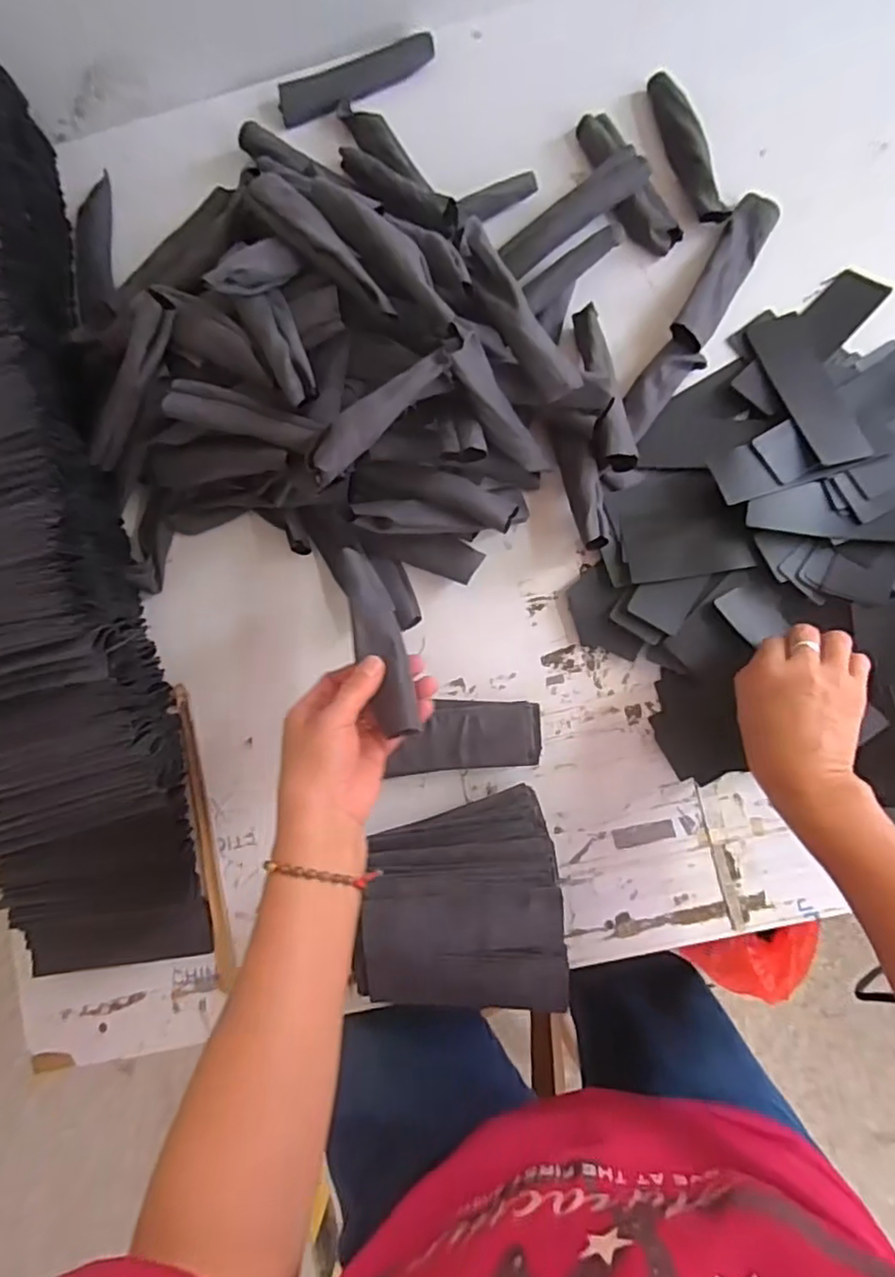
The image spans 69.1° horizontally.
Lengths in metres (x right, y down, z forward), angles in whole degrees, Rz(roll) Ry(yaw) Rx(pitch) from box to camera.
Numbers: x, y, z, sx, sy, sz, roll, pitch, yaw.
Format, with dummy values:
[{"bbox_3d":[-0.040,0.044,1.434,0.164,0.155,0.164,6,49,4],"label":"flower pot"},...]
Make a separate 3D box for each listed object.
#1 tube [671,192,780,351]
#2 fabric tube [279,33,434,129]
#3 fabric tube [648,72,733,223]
[{"bbox_3d":[0.240,-0.318,0.561,0.035,0.025,0.152,30,89,7],"label":"tube"},{"bbox_3d":[-0.085,-0.522,0.612,0.152,0.038,0.033,-16,84,4],"label":"fabric tube"},{"bbox_3d":[0.213,-0.435,0.574,0.027,0.028,0.148,-16,84,4],"label":"fabric tube"}]

